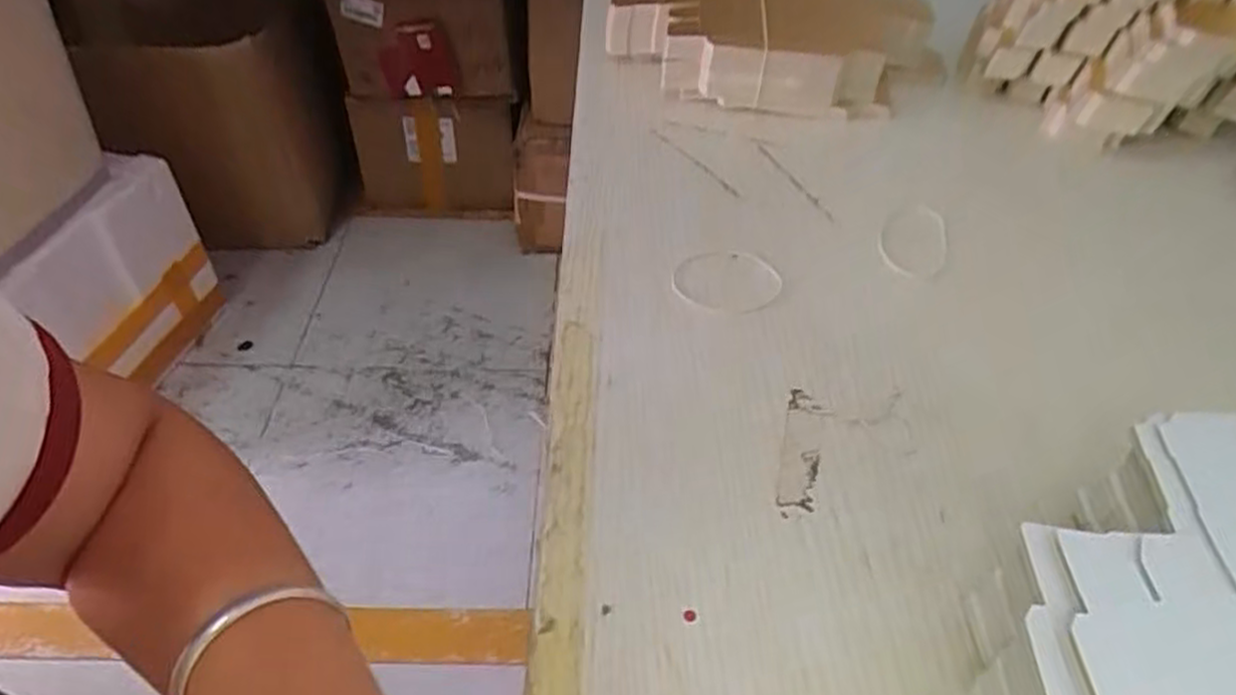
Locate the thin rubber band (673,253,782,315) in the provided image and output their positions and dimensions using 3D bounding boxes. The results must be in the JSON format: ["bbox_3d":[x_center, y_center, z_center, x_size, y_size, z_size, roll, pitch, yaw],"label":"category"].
[{"bbox_3d":[0.062,-0.040,0.439,0.058,0.004,0.052,18,47,17],"label":"thin rubber band"}]

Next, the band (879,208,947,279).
[{"bbox_3d":[0.173,-0.064,0.459,0.038,0.004,0.066,14,46,13],"label":"band"}]

